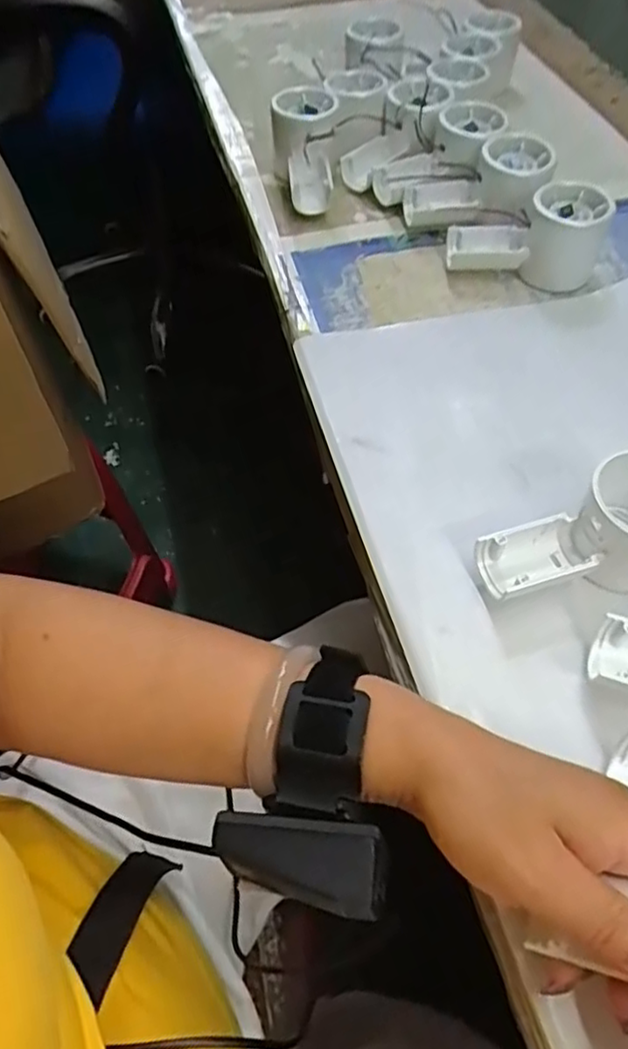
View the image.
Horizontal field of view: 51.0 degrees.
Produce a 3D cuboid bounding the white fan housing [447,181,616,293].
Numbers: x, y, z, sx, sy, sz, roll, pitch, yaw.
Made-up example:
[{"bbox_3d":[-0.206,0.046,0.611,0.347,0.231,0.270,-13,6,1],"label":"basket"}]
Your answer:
[{"bbox_3d":[0.162,-0.222,0.503,0.113,0.054,0.052,5,56,3],"label":"white fan housing"}]

